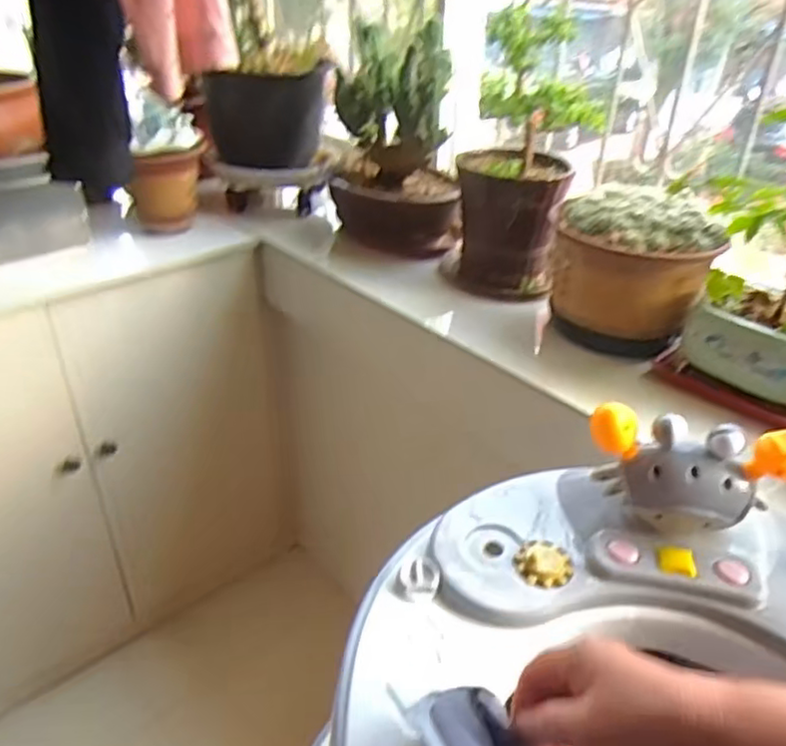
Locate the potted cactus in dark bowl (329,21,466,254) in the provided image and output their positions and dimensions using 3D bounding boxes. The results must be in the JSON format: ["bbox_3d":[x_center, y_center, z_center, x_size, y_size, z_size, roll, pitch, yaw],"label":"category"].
[{"bbox_3d":[0.004,-0.427,1.261,0.222,0.404,0.232,-3,36,-15],"label":"potted cactus in dark bowl"}]

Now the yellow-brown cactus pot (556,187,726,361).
[{"bbox_3d":[0.346,-0.152,0.974,0.222,0.201,0.173,15,35,11],"label":"yellow-brown cactus pot"}]

